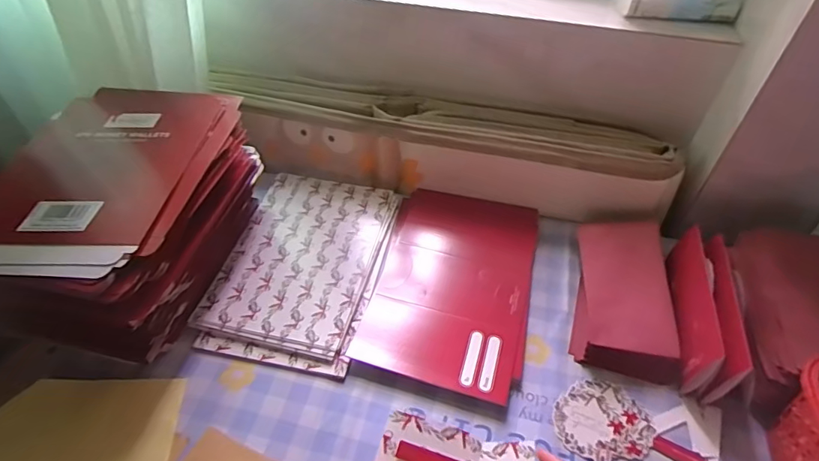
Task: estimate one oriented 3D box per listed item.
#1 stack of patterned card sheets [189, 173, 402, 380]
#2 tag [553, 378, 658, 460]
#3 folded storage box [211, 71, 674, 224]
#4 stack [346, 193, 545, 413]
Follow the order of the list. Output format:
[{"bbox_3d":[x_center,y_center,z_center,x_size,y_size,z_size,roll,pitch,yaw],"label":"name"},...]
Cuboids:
[{"bbox_3d":[-0.128,0.035,0.601,0.181,0.015,0.277,9,48,7],"label":"stack of patterned card sheets"},{"bbox_3d":[0.193,0.192,0.481,0.088,0.004,0.084,-32,55,-26],"label":"tag"},{"bbox_3d":[0.038,-0.120,0.678,0.609,0.109,0.105,9,48,8],"label":"folded storage box"},{"bbox_3d":[0.056,0.056,0.594,0.181,0.014,0.284,12,48,10],"label":"stack"}]

